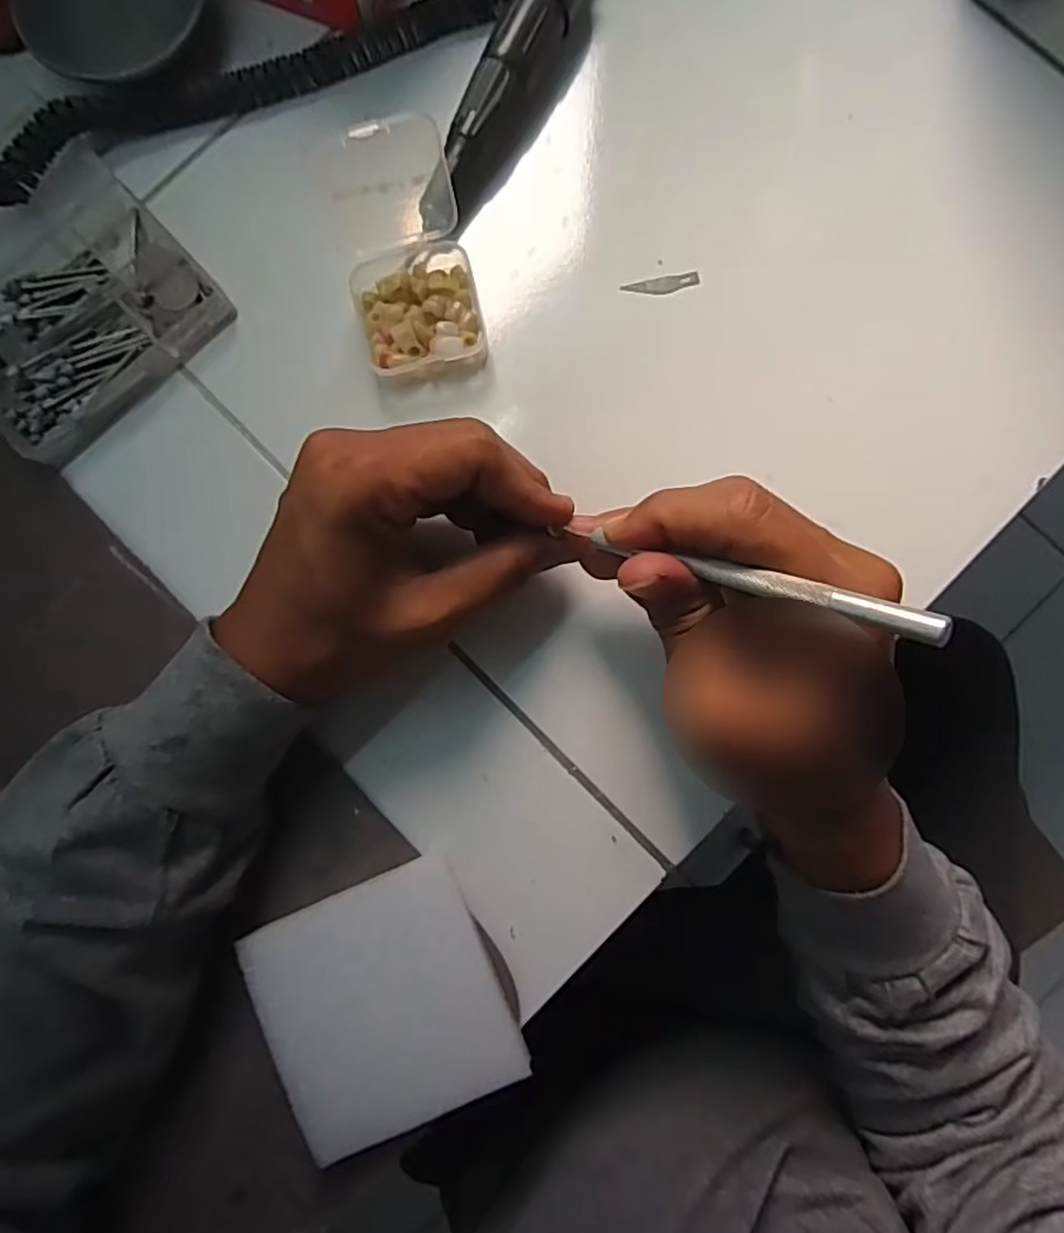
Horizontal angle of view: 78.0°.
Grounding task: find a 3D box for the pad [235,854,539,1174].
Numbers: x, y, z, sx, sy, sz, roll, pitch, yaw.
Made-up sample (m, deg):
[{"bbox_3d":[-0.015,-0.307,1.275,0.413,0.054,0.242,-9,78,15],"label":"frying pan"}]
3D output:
[{"bbox_3d":[-0.061,0.159,0.271,0.090,0.017,0.094,-25,84,-1],"label":"pad"}]

